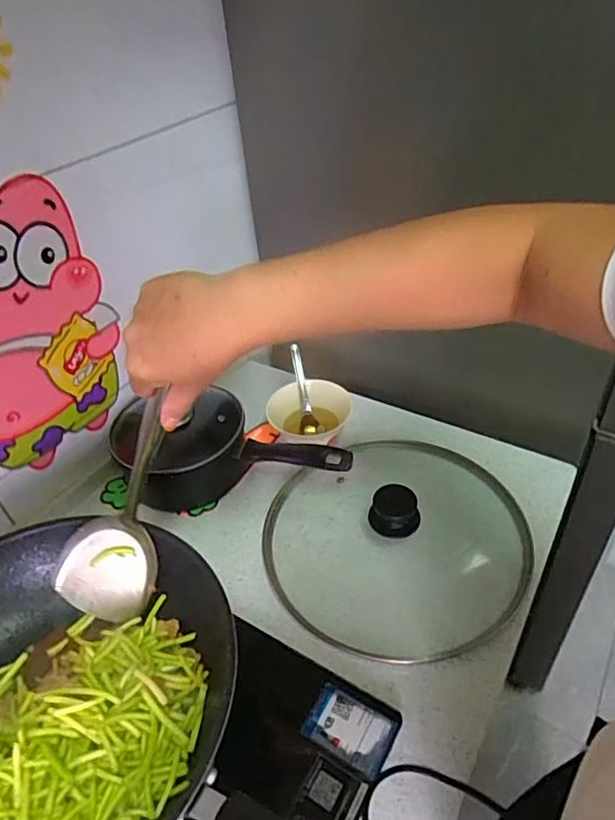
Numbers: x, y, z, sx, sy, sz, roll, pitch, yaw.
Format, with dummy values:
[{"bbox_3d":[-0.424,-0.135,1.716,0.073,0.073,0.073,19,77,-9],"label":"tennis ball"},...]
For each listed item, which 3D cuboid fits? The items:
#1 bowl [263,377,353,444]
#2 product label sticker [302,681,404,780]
[{"bbox_3d":[-0.003,0.021,0.818,0.120,0.070,0.125,-4,40,3],"label":"bowl"},{"bbox_3d":[0.042,0.307,0.534,0.084,0.008,0.062,17,45,26],"label":"product label sticker"}]

